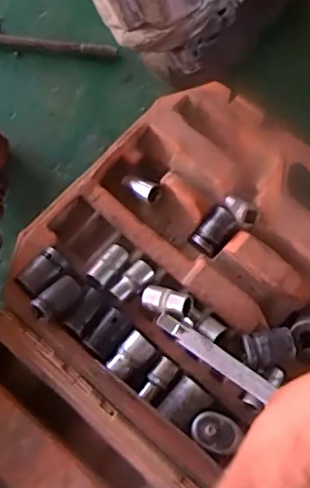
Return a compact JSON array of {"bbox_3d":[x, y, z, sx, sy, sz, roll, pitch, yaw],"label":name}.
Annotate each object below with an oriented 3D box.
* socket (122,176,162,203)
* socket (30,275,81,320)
[{"bbox_3d":[-0.012,-0.054,0.536,0.038,0.015,0.018,33,74,8],"label":"socket"},{"bbox_3d":[-0.081,0.045,0.477,0.041,0.016,0.023,-43,99,-29],"label":"socket"}]

